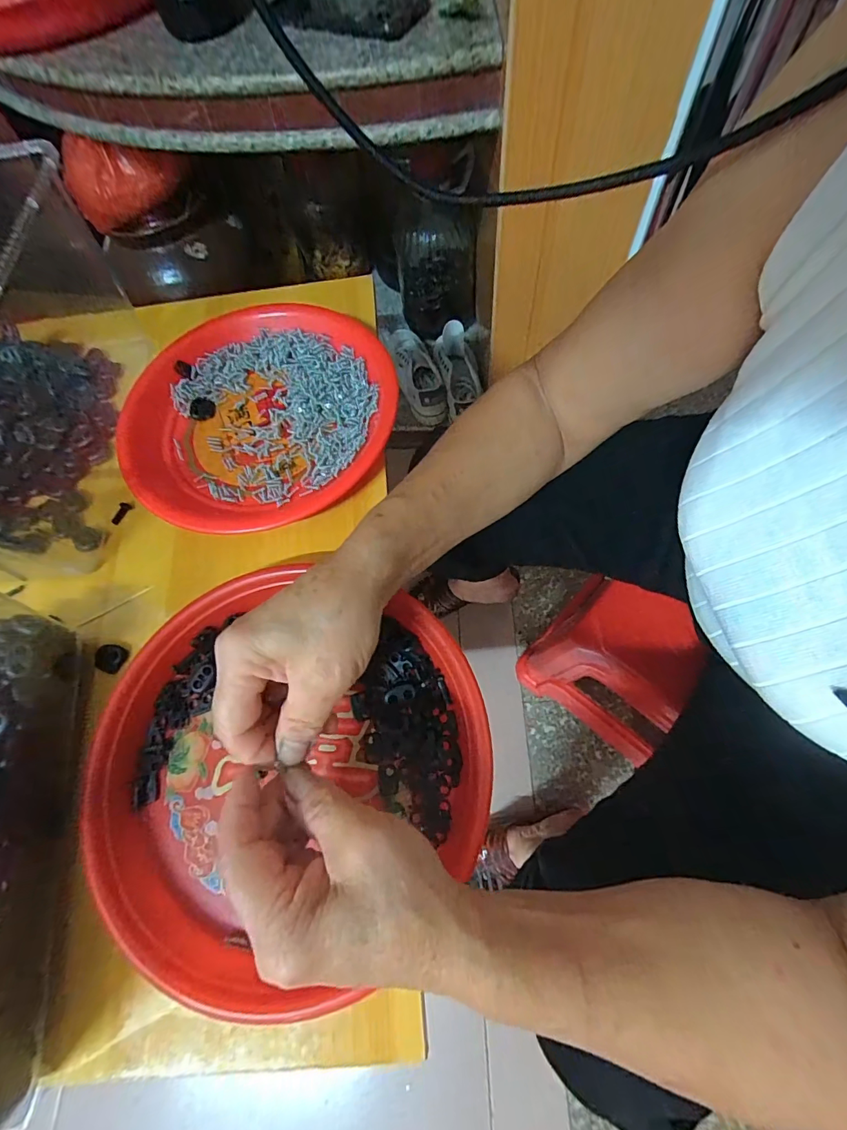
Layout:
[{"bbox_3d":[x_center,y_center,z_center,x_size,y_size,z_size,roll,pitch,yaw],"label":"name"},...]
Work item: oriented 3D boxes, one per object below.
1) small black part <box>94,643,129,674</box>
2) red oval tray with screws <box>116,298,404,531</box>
[{"bbox_3d":[-0.222,0.066,0.313,0.020,0.006,0.019,-2,68,5],"label":"small black part"},{"bbox_3d":[-0.136,-0.129,0.366,0.205,0.026,0.225,28,74,15],"label":"red oval tray with screws"}]

